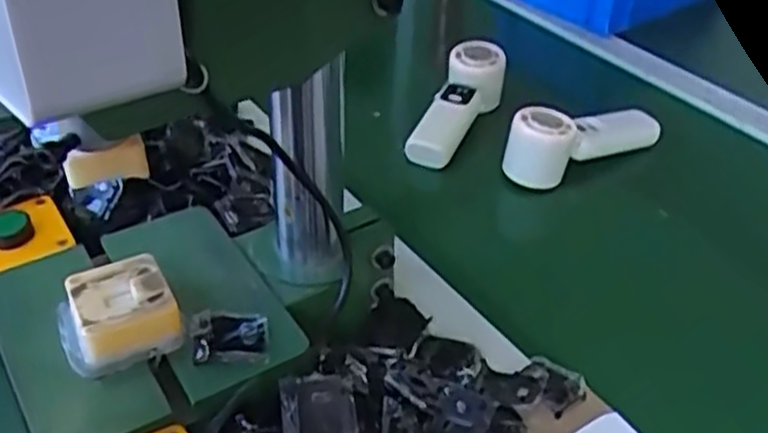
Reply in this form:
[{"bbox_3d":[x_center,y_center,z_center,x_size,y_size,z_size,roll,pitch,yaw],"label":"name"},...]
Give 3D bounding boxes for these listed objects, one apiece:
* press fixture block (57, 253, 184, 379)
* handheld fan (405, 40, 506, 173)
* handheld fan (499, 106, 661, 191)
[{"bbox_3d":[-0.160,0.057,0.457,0.064,0.033,0.060,-18,42,-22],"label":"press fixture block"},{"bbox_3d":[0.070,-0.115,0.760,0.060,0.052,0.152,21,63,24],"label":"handheld fan"},{"bbox_3d":[0.185,-0.070,0.717,0.180,0.075,0.047,-22,44,-24],"label":"handheld fan"}]

